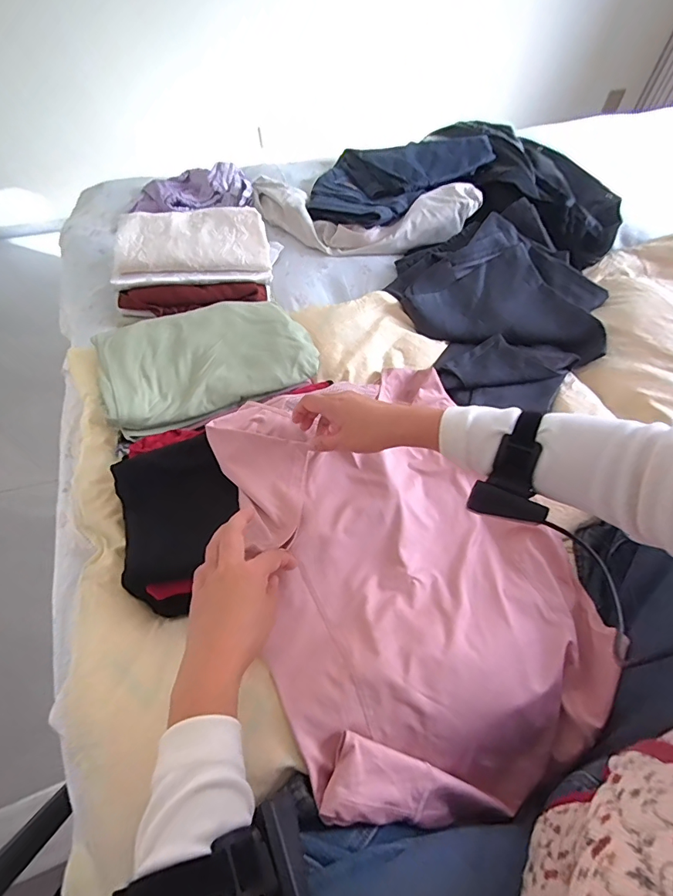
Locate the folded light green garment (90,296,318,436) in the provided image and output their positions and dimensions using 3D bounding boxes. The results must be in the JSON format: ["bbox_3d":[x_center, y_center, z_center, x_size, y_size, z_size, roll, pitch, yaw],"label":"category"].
[{"bbox_3d":[-0.186,-0.139,0.647,0.291,0.036,0.187,-20,60,-14],"label":"folded light green garment"}]

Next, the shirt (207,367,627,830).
[{"bbox_3d":[0.086,0.124,0.531,0.362,0.107,0.495,-16,59,-11],"label":"shirt"}]

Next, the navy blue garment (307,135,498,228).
[{"bbox_3d":[0.125,-0.600,0.969,0.458,0.055,0.264,-37,65,-22],"label":"navy blue garment"}]

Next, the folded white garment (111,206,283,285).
[{"bbox_3d":[-0.244,-0.347,0.759,0.257,0.068,0.143,-10,58,-8],"label":"folded white garment"}]

